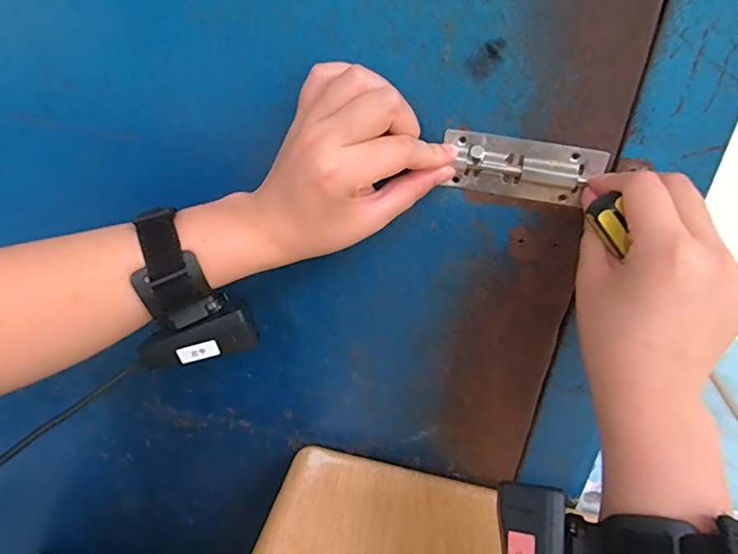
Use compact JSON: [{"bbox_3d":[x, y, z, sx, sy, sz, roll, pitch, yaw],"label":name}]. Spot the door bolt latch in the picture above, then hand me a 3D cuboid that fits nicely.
[{"bbox_3d":[0.086,-0.060,0.282,0.085,0.033,0.021,12,31,9],"label":"door bolt latch"}]

